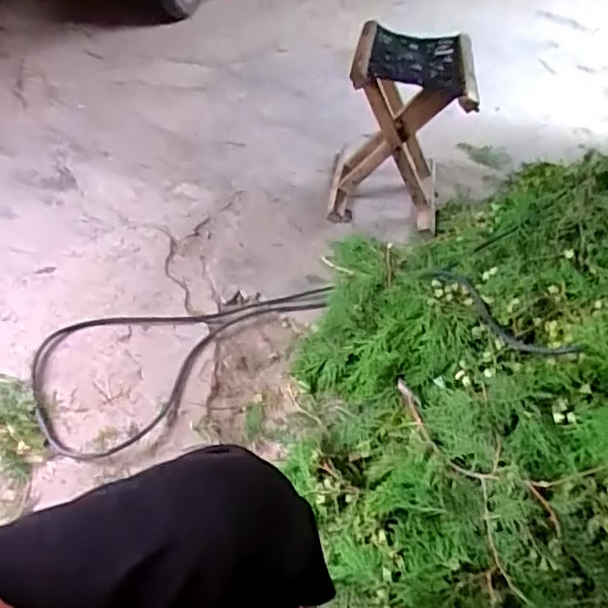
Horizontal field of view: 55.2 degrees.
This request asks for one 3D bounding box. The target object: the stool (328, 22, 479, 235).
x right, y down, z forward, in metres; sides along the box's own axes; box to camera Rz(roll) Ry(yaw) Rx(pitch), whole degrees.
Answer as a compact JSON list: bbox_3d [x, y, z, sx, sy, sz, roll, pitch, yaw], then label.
[{"bbox_3d":[0.214,-0.396,1.321,0.249,0.329,0.326,11,43,1],"label":"stool"}]

